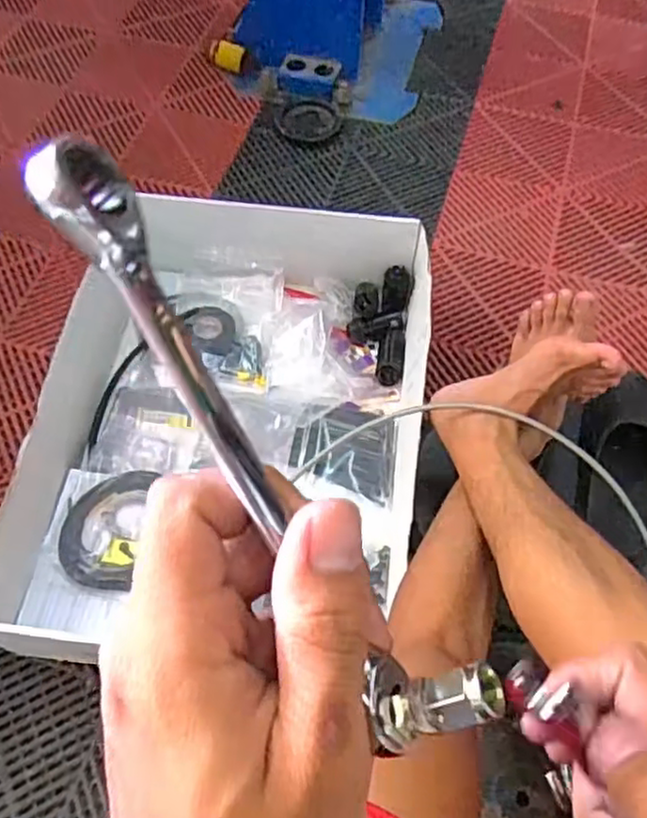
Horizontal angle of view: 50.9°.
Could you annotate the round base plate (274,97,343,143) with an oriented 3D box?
[{"bbox_3d":[-0.029,-0.561,1.313,0.128,0.008,0.128,0,60,0],"label":"round base plate"}]

